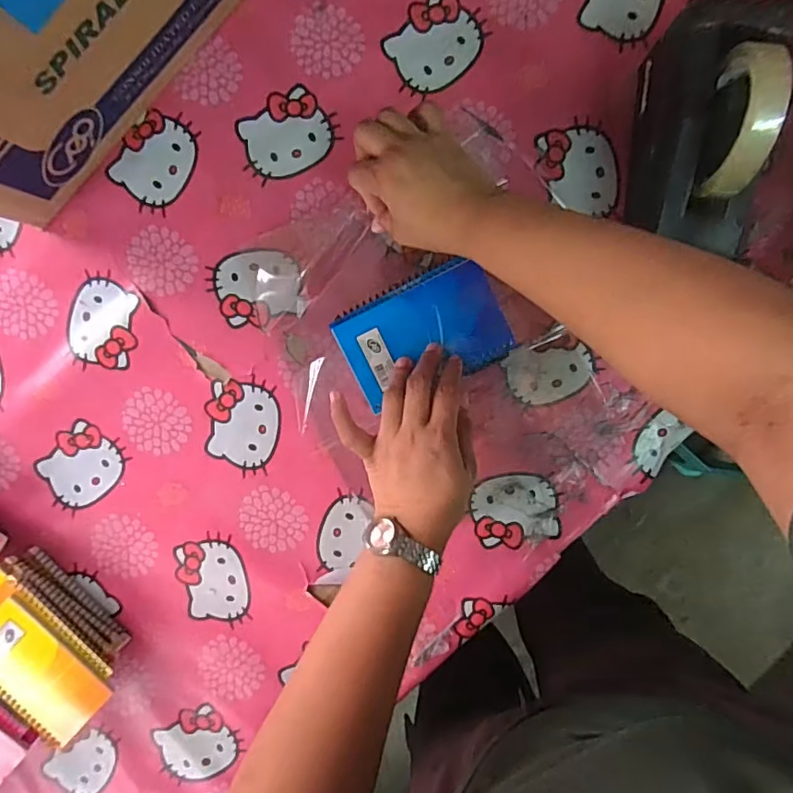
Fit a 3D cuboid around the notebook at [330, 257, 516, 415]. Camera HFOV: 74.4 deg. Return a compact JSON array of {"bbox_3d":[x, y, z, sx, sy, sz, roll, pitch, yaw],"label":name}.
[{"bbox_3d":[0.022,-0.053,0.432,0.131,0.008,0.088,-24,94,4],"label":"notebook"}]

